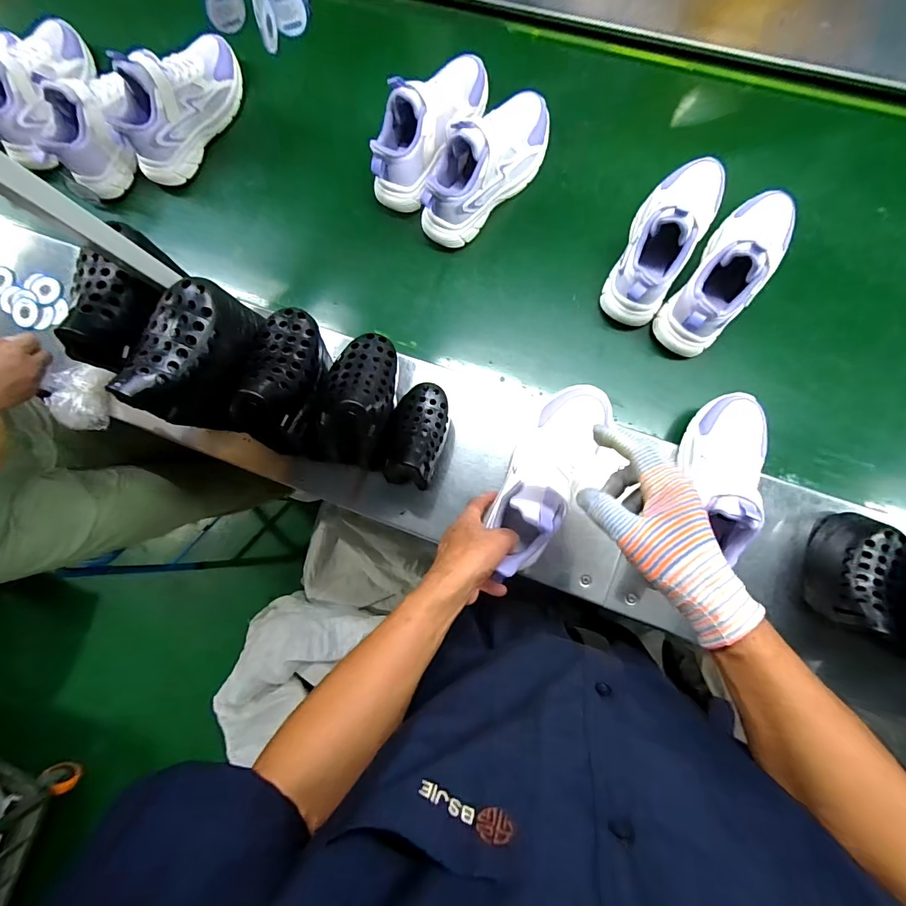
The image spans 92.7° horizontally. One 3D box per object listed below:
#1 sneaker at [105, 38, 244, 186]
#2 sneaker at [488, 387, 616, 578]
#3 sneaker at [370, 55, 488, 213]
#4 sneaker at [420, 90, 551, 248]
[{"bbox_3d":[-0.427,-0.547,0.663,0.088,0.135,0.239,32,92,8],"label":"sneaker"},{"bbox_3d":[0.106,0.022,0.493,0.078,0.077,0.229,25,75,8],"label":"sneaker"},{"bbox_3d":[-0.032,-0.475,0.617,0.080,0.117,0.240,35,93,10],"label":"sneaker"},{"bbox_3d":[0.052,-0.406,0.603,0.088,0.120,0.241,41,93,7],"label":"sneaker"}]

